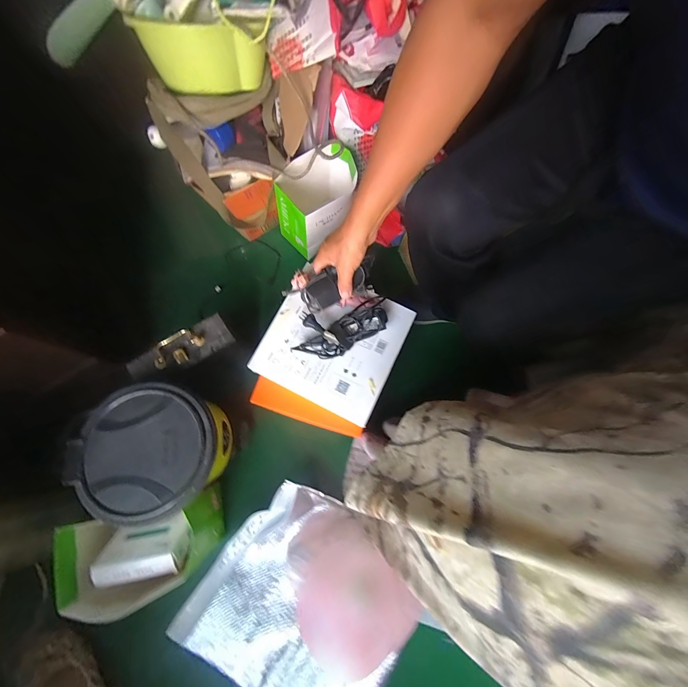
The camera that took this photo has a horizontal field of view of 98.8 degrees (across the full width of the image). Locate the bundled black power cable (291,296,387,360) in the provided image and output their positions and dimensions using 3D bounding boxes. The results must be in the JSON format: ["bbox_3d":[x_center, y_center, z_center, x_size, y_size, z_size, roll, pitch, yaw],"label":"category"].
[{"bbox_3d":[-0.006,-0.027,0.619,0.196,0.053,0.102,-12,76,-5],"label":"bundled black power cable"}]

